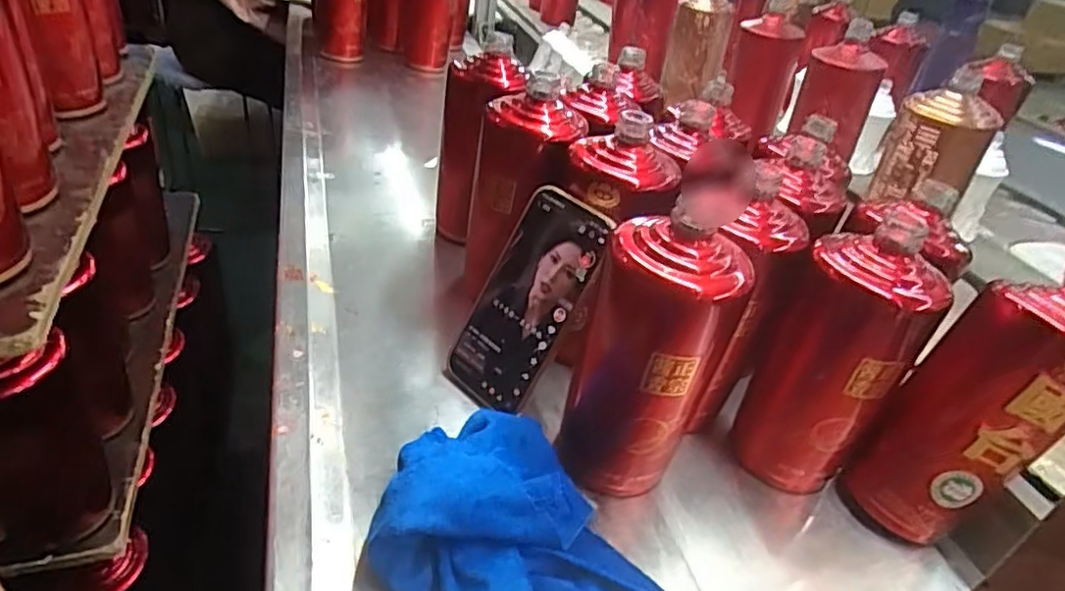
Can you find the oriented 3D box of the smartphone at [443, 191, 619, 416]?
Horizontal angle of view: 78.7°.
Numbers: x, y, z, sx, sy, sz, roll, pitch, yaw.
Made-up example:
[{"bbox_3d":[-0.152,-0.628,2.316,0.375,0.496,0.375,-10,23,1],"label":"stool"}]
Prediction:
[{"bbox_3d":[-0.006,0.005,0.468,0.082,0.161,0.010,37,16,28],"label":"smartphone"}]

